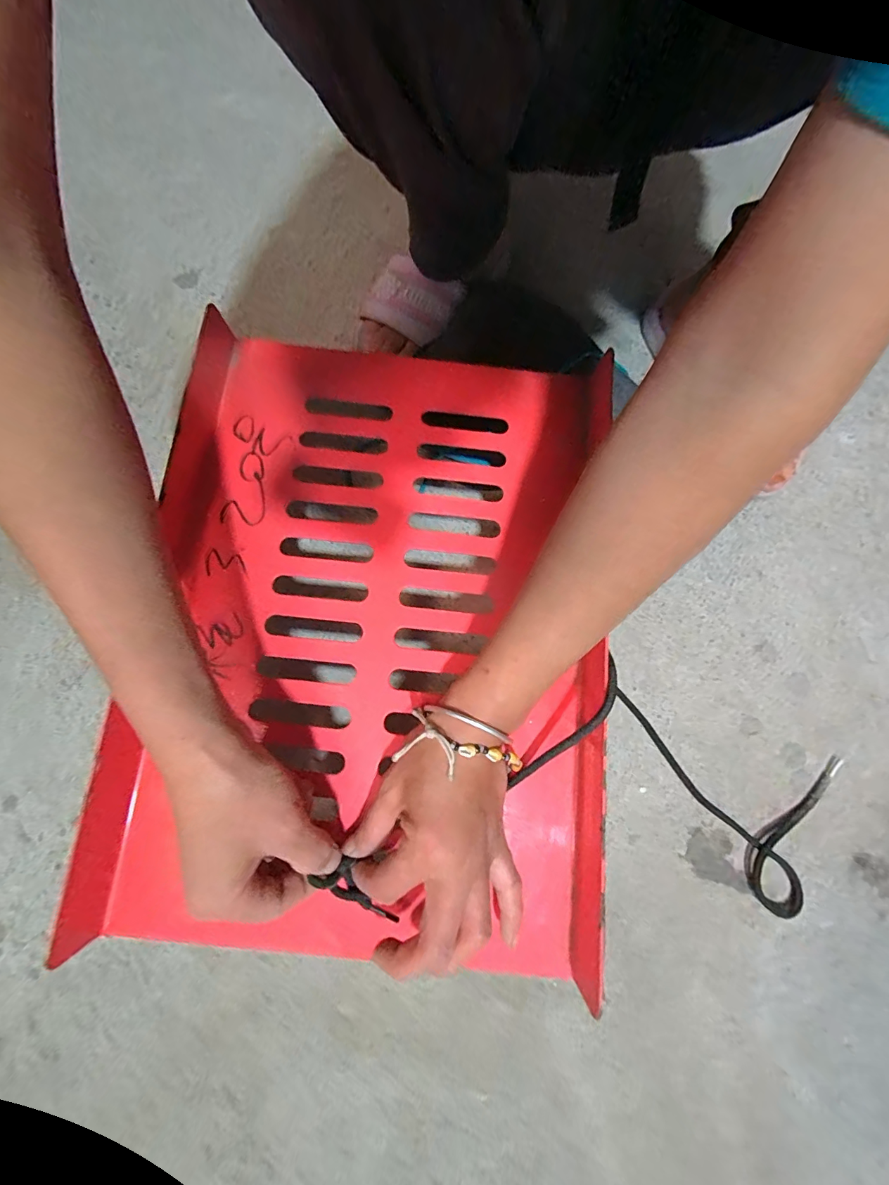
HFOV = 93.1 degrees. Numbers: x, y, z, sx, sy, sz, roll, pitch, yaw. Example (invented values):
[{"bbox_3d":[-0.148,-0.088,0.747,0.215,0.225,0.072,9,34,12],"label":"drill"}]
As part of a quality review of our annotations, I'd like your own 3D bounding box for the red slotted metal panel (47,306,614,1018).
[{"bbox_3d":[-0.046,0.014,0.308,0.329,0.054,0.442,1,77,-1],"label":"red slotted metal panel"}]

